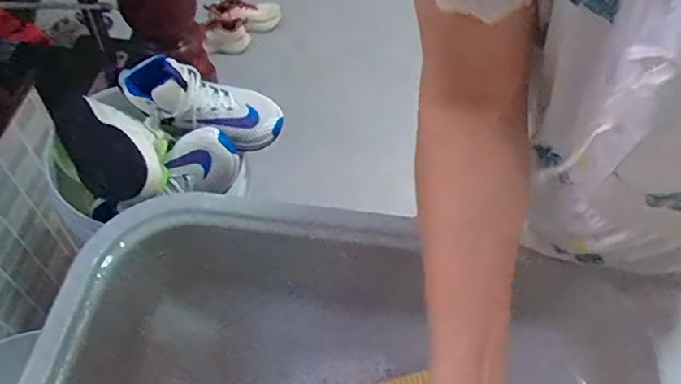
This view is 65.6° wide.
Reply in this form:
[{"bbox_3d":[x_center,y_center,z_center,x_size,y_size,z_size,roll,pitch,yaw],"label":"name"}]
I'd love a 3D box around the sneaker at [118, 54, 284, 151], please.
[{"bbox_3d":[-0.220,-0.154,0.829,0.245,0.101,0.108,22,56,12],"label":"sneaker"}]

